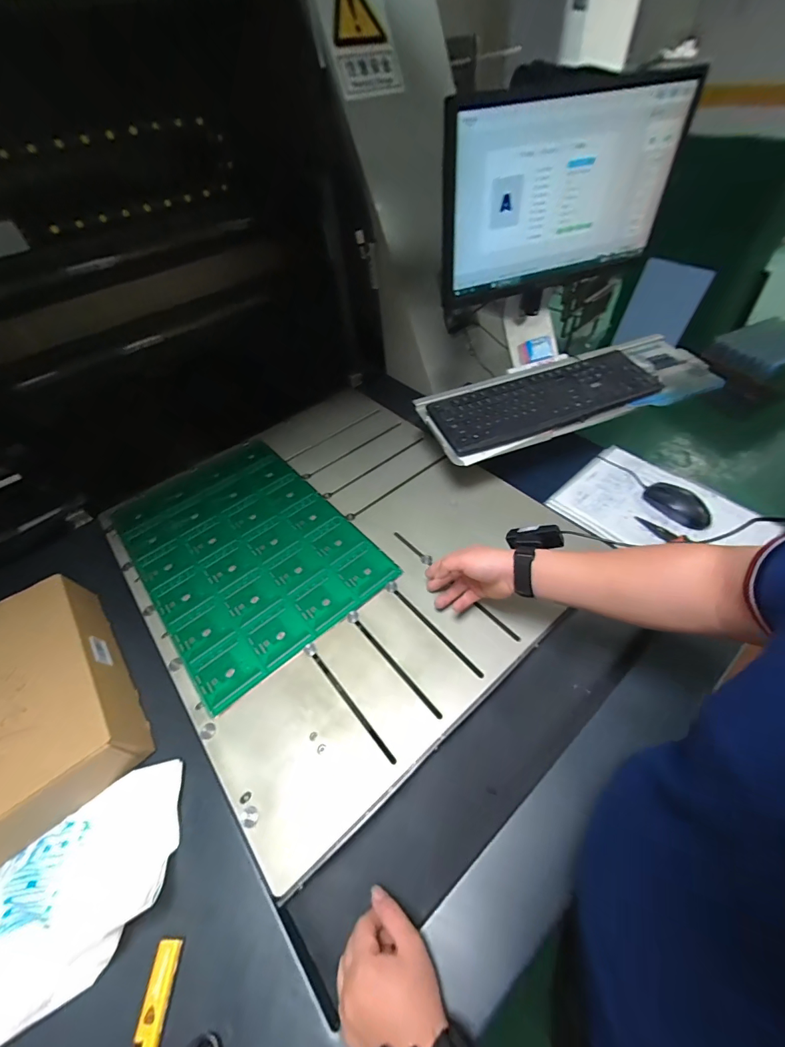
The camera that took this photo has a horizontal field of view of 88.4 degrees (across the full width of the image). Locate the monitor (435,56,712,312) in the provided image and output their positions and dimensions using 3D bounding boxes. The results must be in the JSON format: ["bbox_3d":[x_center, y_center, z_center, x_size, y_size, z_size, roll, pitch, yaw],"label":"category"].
[{"bbox_3d":[0.264,-0.531,0.644,0.380,0.260,0.061,-18,50,-10],"label":"monitor"}]

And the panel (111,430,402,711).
[{"bbox_3d":[-0.283,0.029,0.749,0.346,0.008,0.531,-36,54,-23],"label":"panel"}]

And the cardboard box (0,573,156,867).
[{"bbox_3d":[-0.513,0.254,0.526,0.271,0.079,0.322,-34,54,-21],"label":"cardboard box"}]

